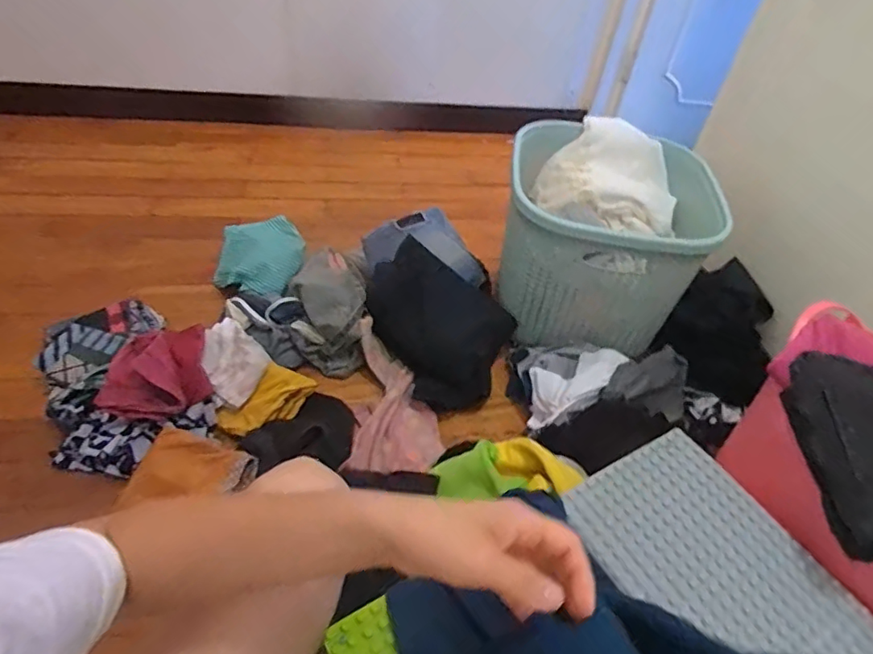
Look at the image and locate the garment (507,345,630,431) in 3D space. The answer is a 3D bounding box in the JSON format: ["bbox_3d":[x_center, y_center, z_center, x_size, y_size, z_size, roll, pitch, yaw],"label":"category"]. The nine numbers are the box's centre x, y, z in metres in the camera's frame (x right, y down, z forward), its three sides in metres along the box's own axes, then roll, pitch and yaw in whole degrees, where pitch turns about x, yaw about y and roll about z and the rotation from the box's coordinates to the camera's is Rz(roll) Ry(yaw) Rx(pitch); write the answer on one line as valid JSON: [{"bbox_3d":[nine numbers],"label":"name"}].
[{"bbox_3d":[0.226,0.099,1.107,0.203,0.115,0.220,34,51,23],"label":"garment"}]

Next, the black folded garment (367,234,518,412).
[{"bbox_3d":[-0.008,0.006,1.168,0.318,0.070,0.249,36,80,3],"label":"black folded garment"}]

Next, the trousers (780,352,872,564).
[{"bbox_3d":[0.480,0.137,0.621,0.127,0.076,0.218,9,46,1],"label":"trousers"}]

